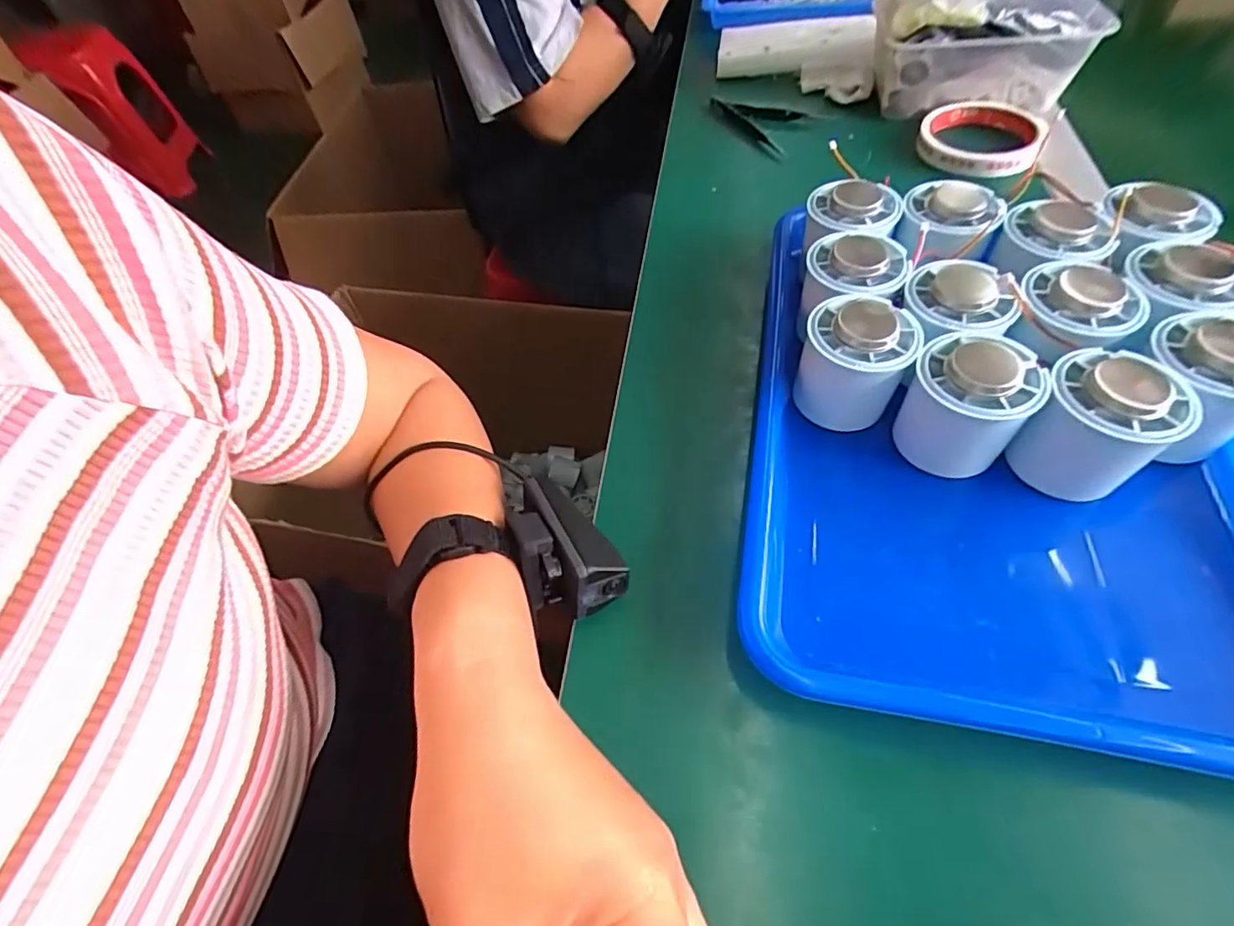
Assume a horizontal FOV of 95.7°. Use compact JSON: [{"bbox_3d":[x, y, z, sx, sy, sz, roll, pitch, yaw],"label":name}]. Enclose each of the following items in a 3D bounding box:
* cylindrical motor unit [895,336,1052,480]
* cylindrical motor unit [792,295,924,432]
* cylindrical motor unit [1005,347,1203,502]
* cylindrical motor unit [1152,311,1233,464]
[{"bbox_3d":[0.175,-0.032,0.279,0.050,0.057,0.054,-35,59,-19],"label":"cylindrical motor unit"},{"bbox_3d":[0.126,-0.053,0.303,0.051,0.062,0.049,-2,54,3],"label":"cylindrical motor unit"},{"bbox_3d":[0.223,-0.017,0.261,0.051,0.055,0.048,-2,54,3],"label":"cylindrical motor unit"},{"bbox_3d":[0.278,-0.037,0.269,0.050,0.055,0.052,-2,54,3],"label":"cylindrical motor unit"}]

